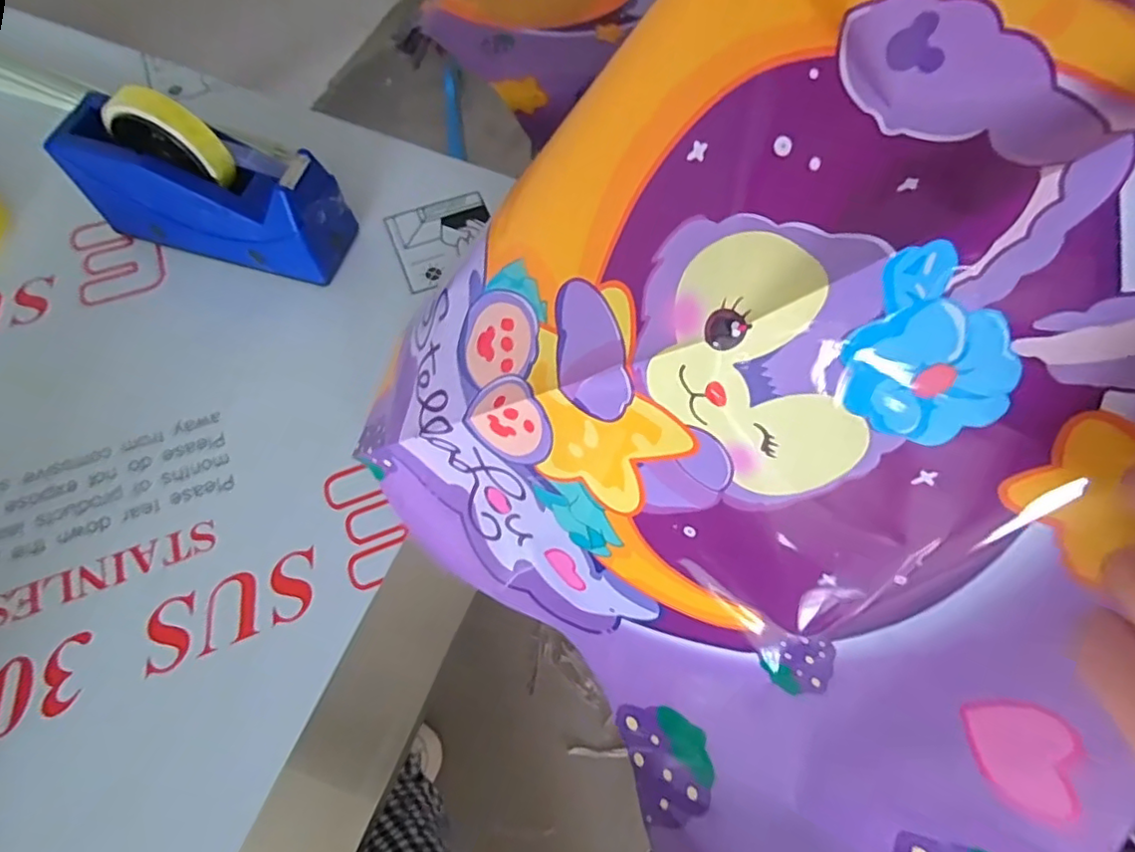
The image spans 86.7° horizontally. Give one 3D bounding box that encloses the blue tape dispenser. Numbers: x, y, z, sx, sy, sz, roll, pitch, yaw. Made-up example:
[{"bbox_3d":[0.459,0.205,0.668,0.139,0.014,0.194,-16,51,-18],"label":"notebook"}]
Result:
[{"bbox_3d":[-0.289,-0.194,0.481,0.202,0.123,0.073,12,66,4],"label":"blue tape dispenser"}]

